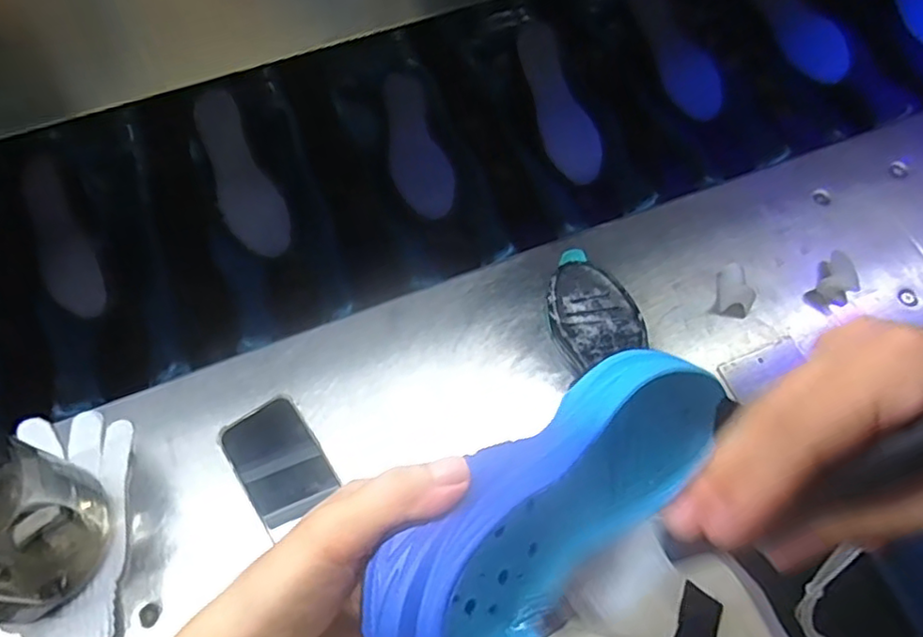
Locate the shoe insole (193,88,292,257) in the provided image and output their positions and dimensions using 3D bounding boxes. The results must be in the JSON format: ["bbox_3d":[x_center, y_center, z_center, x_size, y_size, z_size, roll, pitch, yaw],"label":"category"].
[{"bbox_3d":[-0.254,-0.166,0.714,0.064,0.011,0.200,-23,89,-13],"label":"shoe insole"}]

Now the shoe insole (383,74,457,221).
[{"bbox_3d":[-0.056,-0.206,0.728,0.067,0.011,0.201,-10,67,-21],"label":"shoe insole"}]

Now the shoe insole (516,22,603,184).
[{"bbox_3d":[0.117,-0.262,0.768,0.067,0.016,0.195,-24,95,-13],"label":"shoe insole"}]

